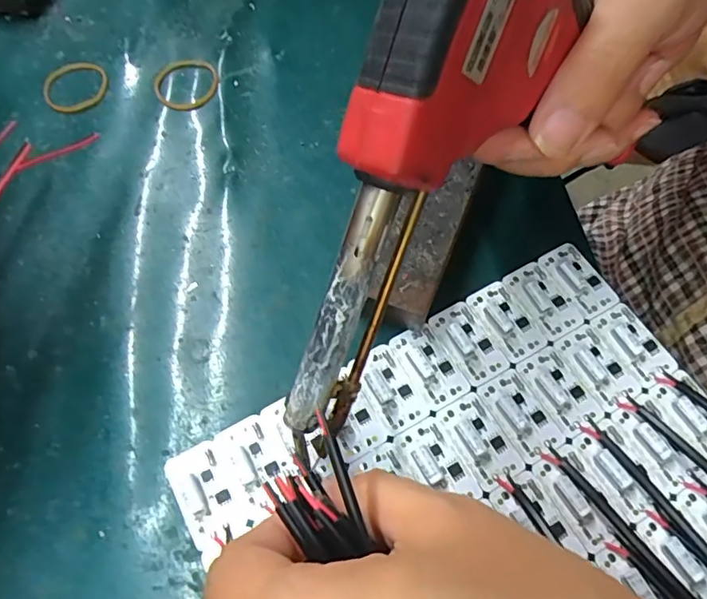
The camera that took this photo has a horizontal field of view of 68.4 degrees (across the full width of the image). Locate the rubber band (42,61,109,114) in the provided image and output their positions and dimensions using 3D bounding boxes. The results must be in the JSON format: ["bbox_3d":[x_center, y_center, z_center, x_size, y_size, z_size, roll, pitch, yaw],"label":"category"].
[{"bbox_3d":[-0.151,-0.117,0.282,0.034,0.004,0.037,0,64,-1],"label":"rubber band"}]

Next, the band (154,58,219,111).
[{"bbox_3d":[-0.090,-0.117,0.281,0.035,0.004,0.035,0,64,-1],"label":"band"}]

